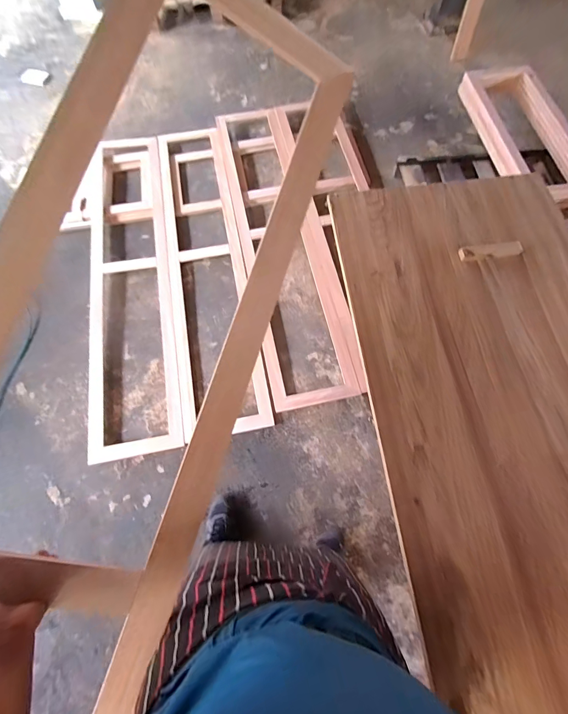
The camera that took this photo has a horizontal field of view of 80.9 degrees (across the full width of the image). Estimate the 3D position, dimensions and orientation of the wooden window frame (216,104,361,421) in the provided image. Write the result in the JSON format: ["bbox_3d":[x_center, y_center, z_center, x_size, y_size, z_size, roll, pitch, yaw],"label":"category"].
[{"bbox_3d":[-0.066,-0.735,1.833,0.377,0.079,2.049,-11,69,-4],"label":"wooden window frame"}]

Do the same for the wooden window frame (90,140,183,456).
[{"bbox_3d":[-0.802,-0.466,1.751,0.391,0.045,1.933,-11,67,-2],"label":"wooden window frame"}]

